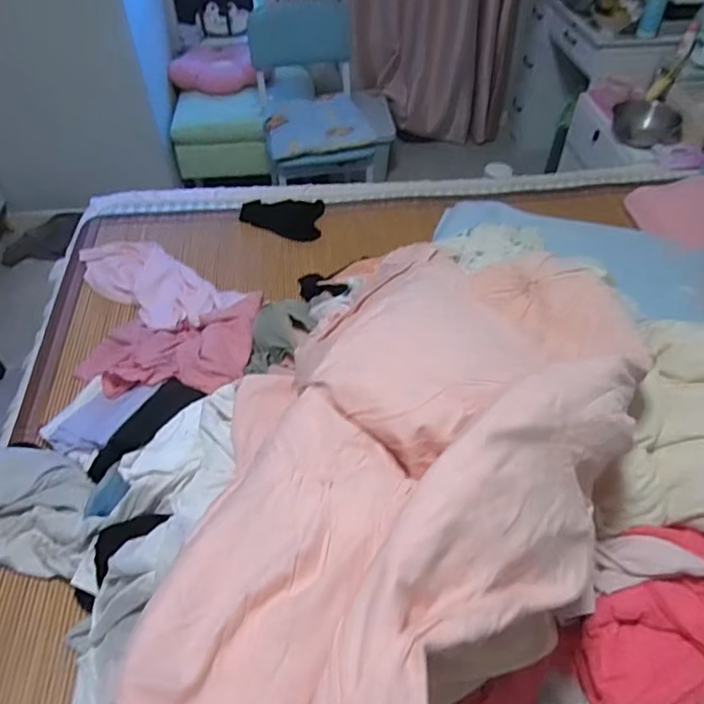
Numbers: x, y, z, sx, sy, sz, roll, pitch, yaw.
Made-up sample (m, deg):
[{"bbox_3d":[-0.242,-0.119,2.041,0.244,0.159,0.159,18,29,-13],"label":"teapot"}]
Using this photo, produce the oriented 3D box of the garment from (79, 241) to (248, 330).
[{"bbox_3d":[-0.506,-0.181,1.421,0.473,0.062,0.204,32,57,24],"label":"garment"}]

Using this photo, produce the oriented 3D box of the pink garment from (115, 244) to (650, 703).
[{"bbox_3d":[0.103,0.111,0.720,0.424,0.141,1.029,24,40,18],"label":"pink garment"}]

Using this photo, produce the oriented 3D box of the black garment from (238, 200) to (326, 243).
[{"bbox_3d":[-0.204,-0.410,1.667,0.239,0.022,0.162,10,51,8],"label":"black garment"}]

